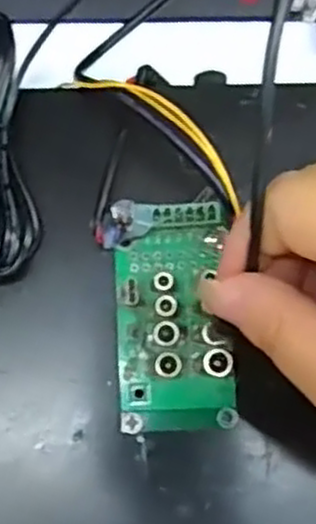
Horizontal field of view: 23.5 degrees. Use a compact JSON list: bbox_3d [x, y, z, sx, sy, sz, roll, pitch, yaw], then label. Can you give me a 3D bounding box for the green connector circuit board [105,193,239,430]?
[{"bbox_3d":[0.005,0.019,0.259,0.039,0.020,0.077,-4,85,-3],"label":"green connector circuit board"}]

